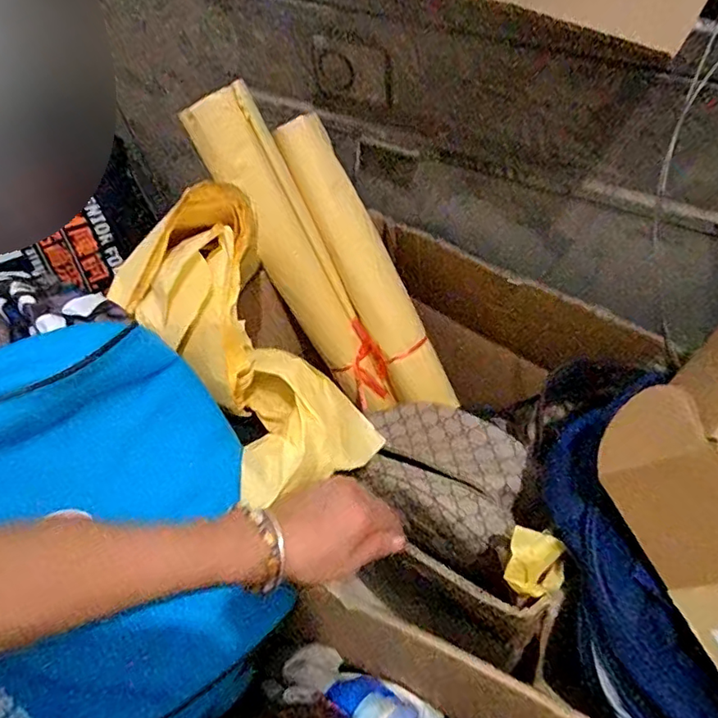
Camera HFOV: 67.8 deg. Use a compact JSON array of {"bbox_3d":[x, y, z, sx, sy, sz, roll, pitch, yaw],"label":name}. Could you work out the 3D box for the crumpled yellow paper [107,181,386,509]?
[{"bbox_3d":[-0.105,-0.005,0.484,0.128,0.103,0.278,-35,88,-31],"label":"crumpled yellow paper"}]

